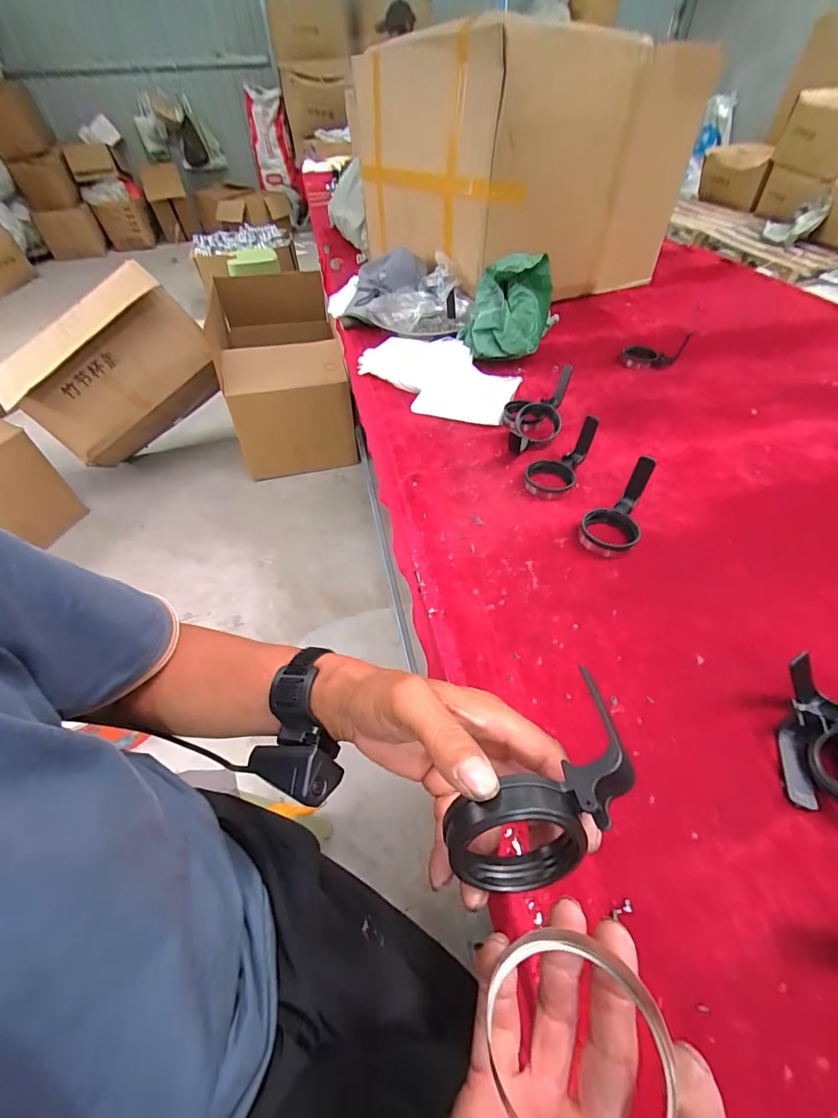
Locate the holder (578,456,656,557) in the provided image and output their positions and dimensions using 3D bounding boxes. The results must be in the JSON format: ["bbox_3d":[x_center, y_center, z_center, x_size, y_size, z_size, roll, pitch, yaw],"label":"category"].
[{"bbox_3d":[0.258,-0.064,0.543,0.067,0.031,0.133,29,83,26],"label":"holder"}]

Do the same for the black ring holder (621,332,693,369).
[{"bbox_3d":[0.480,-0.429,0.865,0.116,0.063,0.090,11,50,11],"label":"black ring holder"}]

